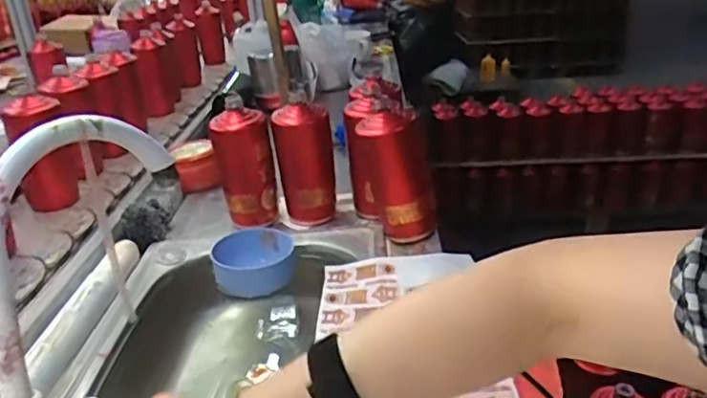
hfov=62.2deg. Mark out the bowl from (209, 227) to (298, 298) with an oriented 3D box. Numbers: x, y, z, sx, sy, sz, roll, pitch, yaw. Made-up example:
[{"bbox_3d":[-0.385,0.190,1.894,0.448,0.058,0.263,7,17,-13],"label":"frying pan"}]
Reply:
[{"bbox_3d":[-0.134,0.084,0.802,0.107,0.046,0.113,-2,26,1],"label":"bowl"}]

